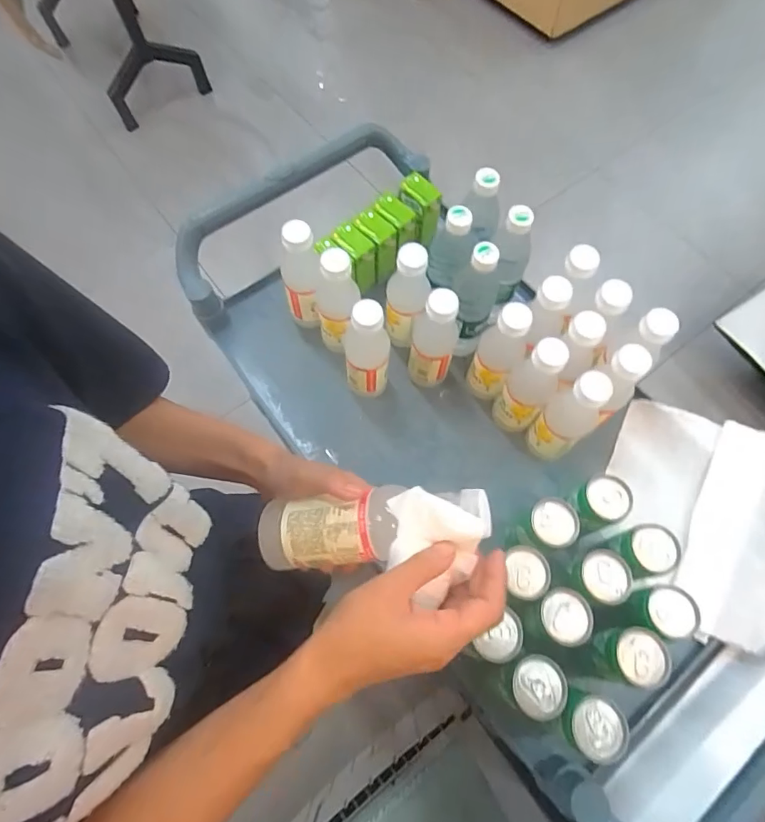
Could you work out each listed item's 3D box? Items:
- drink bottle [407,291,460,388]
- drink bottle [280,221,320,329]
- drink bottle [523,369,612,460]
[{"bbox_3d":[0.073,-0.105,0.685,0.064,0.200,0.067,-1,68,2],"label":"drink bottle"},{"bbox_3d":[-0.123,-0.201,0.721,0.059,0.202,0.075,-14,68,-4],"label":"drink bottle"},{"bbox_3d":[0.251,0.006,0.631,0.066,0.186,0.058,-39,72,-13],"label":"drink bottle"}]

